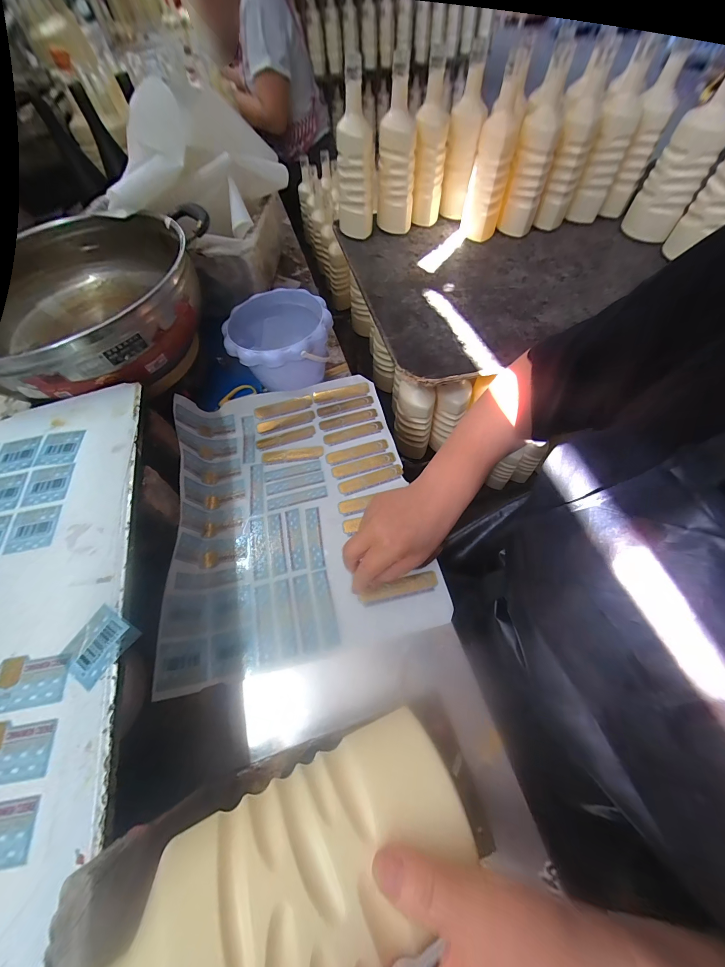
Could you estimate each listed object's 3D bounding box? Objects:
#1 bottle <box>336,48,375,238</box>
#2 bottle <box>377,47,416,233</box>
[{"bbox_3d":[-0.016,-0.678,0.675,0.082,0.273,0.081,-3,59,0],"label":"bottle"},{"bbox_3d":[0.072,-0.689,0.679,0.078,0.271,0.068,6,60,5],"label":"bottle"}]

